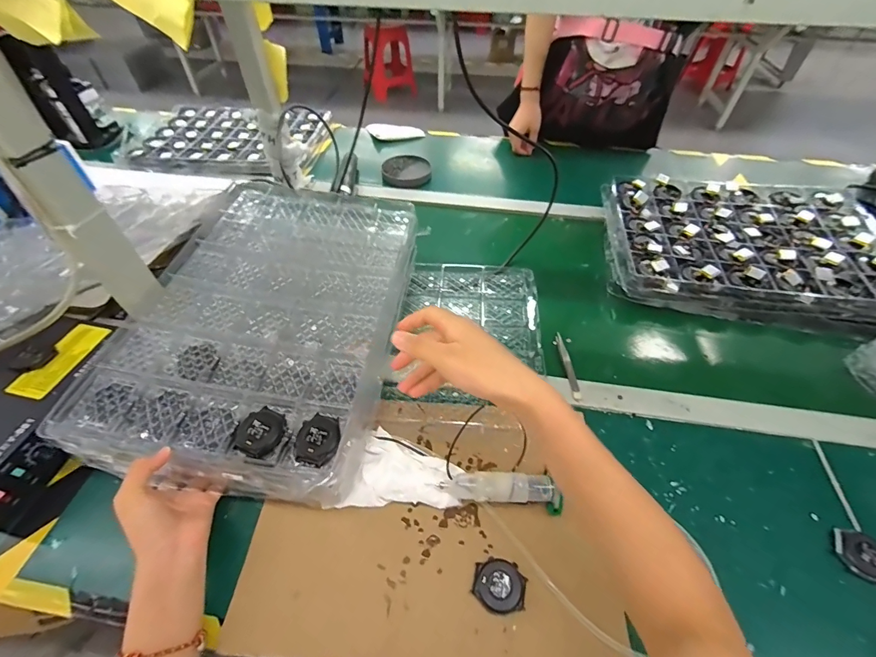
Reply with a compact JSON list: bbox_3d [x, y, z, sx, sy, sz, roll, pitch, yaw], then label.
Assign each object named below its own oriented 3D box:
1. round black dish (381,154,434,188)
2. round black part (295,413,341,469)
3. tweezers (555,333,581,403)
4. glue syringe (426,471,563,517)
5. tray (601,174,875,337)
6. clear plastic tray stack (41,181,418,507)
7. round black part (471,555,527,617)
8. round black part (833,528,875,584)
[{"bbox_3d":[-0.068,-0.363,0.885,0.114,0.034,0.099,1,51,1],"label":"round black dish"},{"bbox_3d":[-0.122,0.113,0.396,0.046,0.008,0.052,12,52,9],"label":"round black part"},{"bbox_3d":[0.183,0.050,0.543,0.014,0.004,0.116,-2,51,-2],"label":"tweezers"},{"bbox_3d":[0.064,0.175,0.416,0.133,0.035,0.031,5,51,4],"label":"glue syringe"},{"bbox_3d":[0.529,-0.145,0.674,0.436,0.061,0.302,10,51,8],"label":"tray"},{"bbox_3d":[-0.213,-0.028,0.519,0.311,0.060,0.443,7,51,5],"label":"clear plastic tray stack"},{"bbox_3d":[0.059,0.247,0.369,0.049,0.015,0.045,0,51,0],"label":"round black part"},{"bbox_3d":[0.433,0.229,0.388,0.046,0.011,0.046,0,51,0],"label":"round black part"}]

